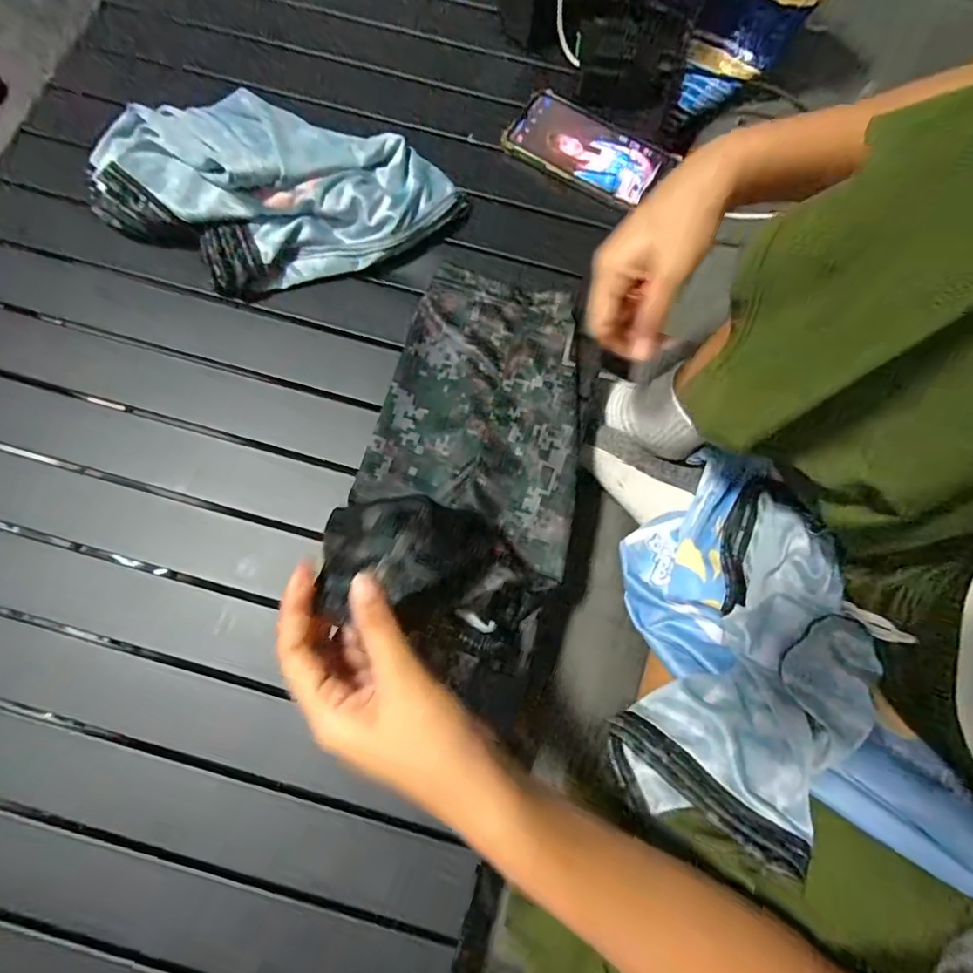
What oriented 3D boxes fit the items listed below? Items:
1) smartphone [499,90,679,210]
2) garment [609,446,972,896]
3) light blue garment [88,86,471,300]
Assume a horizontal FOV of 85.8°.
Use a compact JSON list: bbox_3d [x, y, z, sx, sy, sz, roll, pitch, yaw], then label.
[{"bbox_3d":[0.099,-0.329,0.511,0.152,0.018,0.083,26,75,6],"label":"smartphone"},{"bbox_3d":[0.217,0.111,0.394,0.221,0.106,0.266,8,74,1],"label":"garment"},{"bbox_3d":[-0.182,-0.261,0.454,0.295,0.075,0.161,-13,76,-5],"label":"light blue garment"}]

